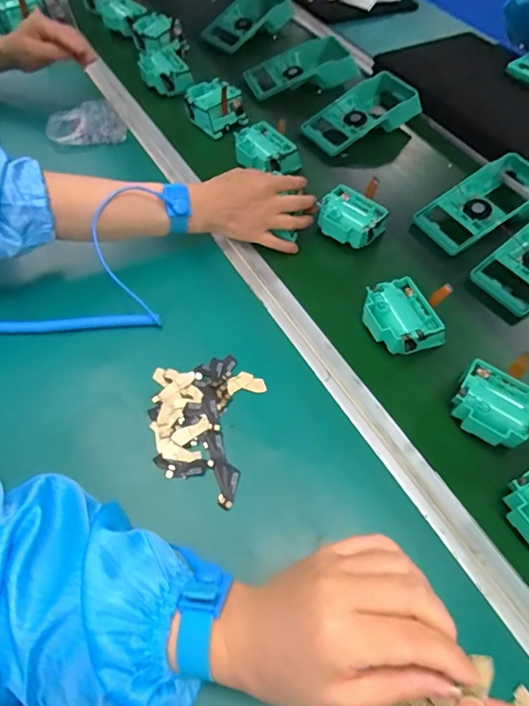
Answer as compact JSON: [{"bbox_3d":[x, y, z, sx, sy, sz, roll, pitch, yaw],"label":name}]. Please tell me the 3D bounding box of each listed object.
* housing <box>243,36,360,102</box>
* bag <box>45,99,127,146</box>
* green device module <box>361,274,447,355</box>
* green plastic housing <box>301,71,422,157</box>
[{"bbox_3d":[0.059,-0.471,0.777,0.198,0.052,0.097,-25,61,-15],"label":"housing"},{"bbox_3d":[-0.254,-0.325,0.652,0.104,0.025,0.069,-12,59,-7],"label":"bag"},{"bbox_3d":[0.144,-0.036,0.492,0.070,0.039,0.075,-20,60,-12],"label":"green device module"},{"bbox_3d":[0.151,-0.364,0.712,0.189,0.058,0.084,-31,63,-18],"label":"green plastic housing"}]

